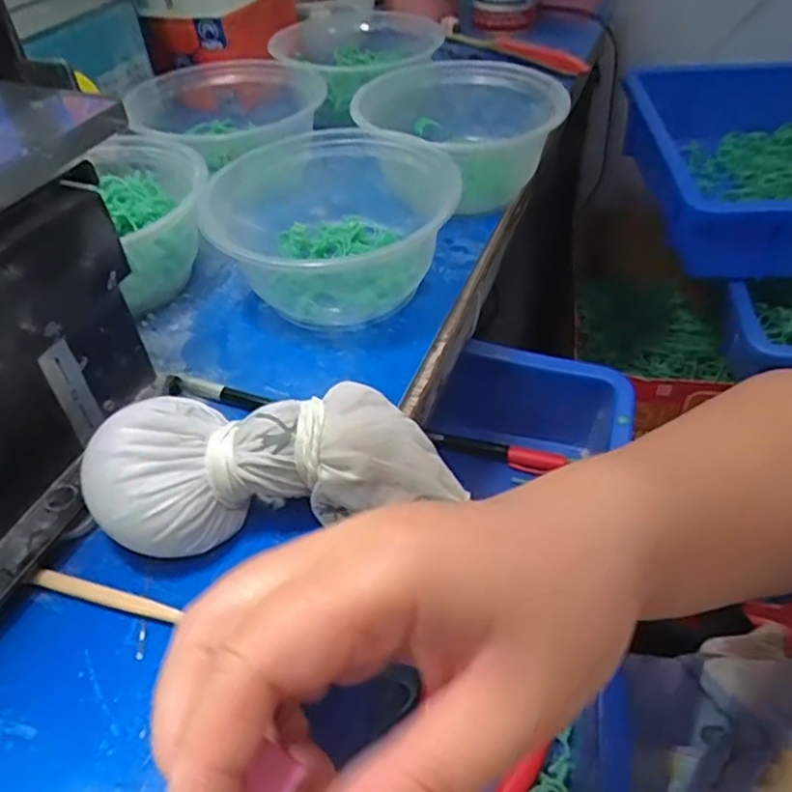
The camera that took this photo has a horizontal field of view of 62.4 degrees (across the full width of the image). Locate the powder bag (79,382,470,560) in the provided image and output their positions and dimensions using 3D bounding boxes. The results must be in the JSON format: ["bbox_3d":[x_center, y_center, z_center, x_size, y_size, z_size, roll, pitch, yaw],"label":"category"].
[{"bbox_3d":[-0.045,0.029,0.260,0.142,0.050,0.054,-7,45,-4],"label":"powder bag"}]

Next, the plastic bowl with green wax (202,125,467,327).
[{"bbox_3d":[-0.037,-0.101,0.377,0.130,0.065,0.122,-2,45,2],"label":"plastic bowl with green wax"}]

